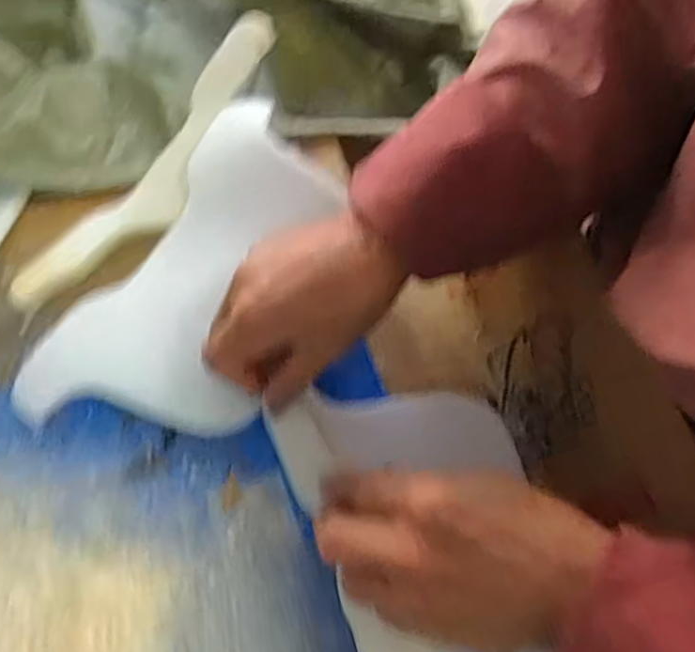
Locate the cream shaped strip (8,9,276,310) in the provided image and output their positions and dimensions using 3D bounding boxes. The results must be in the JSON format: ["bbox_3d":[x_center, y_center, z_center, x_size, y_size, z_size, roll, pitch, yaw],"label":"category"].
[{"bbox_3d":[-0.127,-0.115,0.471,0.044,0.035,0.266,30,70,12],"label":"cream shaped strip"}]

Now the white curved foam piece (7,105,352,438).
[{"bbox_3d":[-0.088,-0.034,0.436,0.122,0.018,0.245,25,72,10],"label":"white curved foam piece"}]

